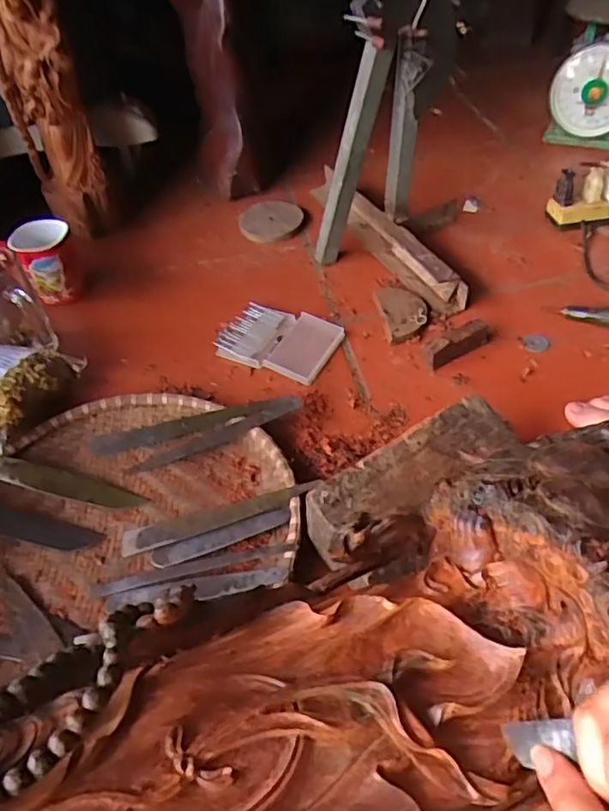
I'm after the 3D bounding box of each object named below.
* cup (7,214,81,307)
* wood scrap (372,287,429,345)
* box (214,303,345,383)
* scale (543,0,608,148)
[{"bbox_3d":[-0.345,-0.194,0.797,0.078,0.095,0.073,-22,49,-15],"label":"cup"},{"bbox_3d":[0.124,-0.122,0.737,0.056,0.011,0.106,-8,47,-2],"label":"wood scrap"},{"bbox_3d":[-0.034,-0.082,0.718,0.136,0.017,0.099,19,52,22],"label":"box"},{"bbox_3d":[0.488,-0.550,0.953,0.137,0.203,0.156,20,52,22],"label":"scale"}]

